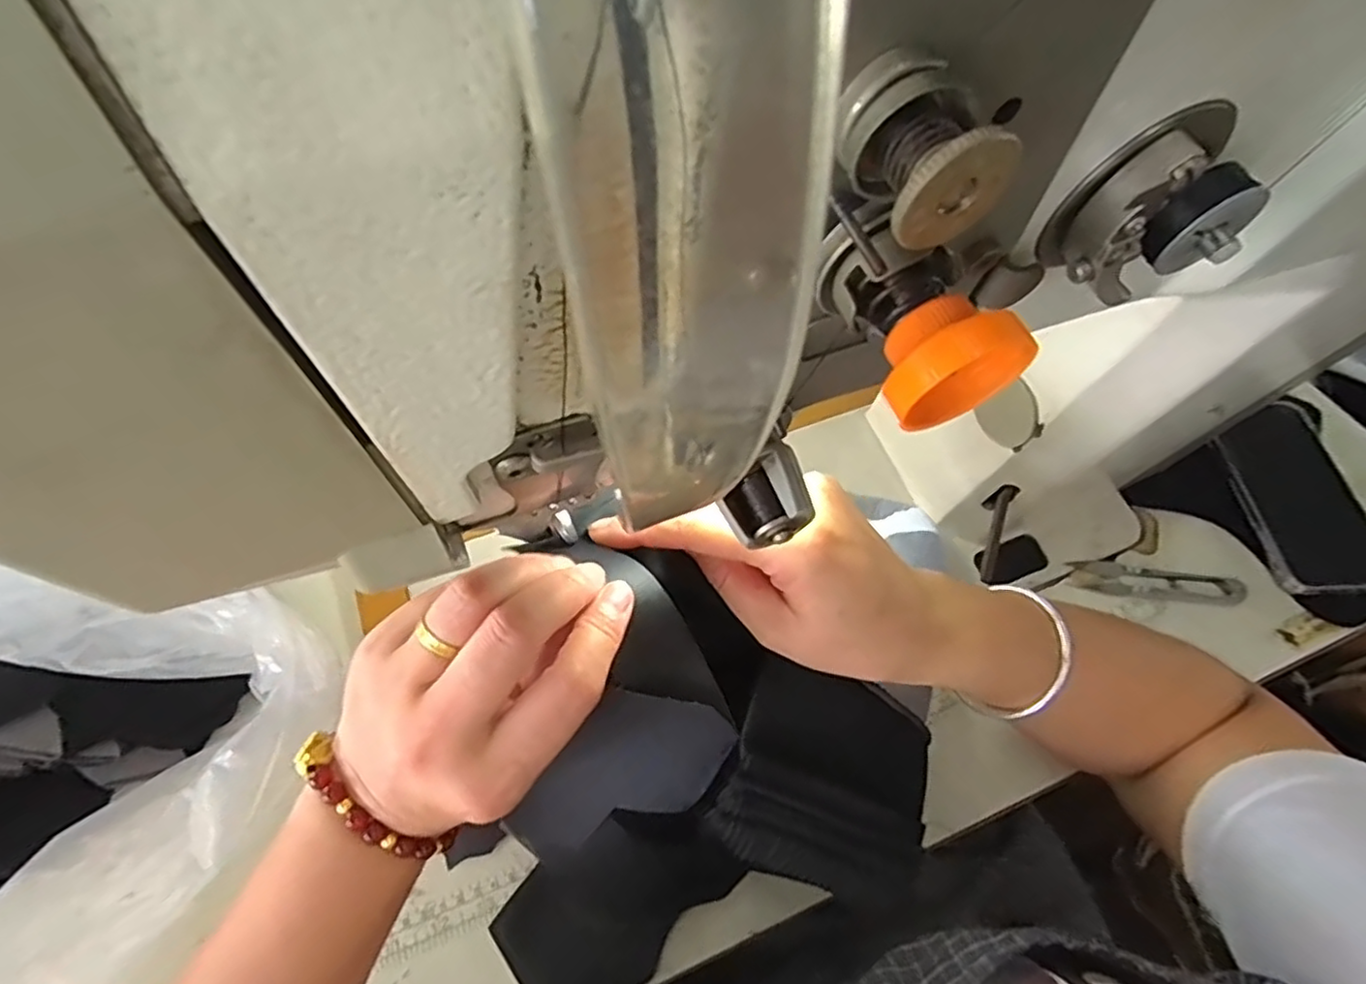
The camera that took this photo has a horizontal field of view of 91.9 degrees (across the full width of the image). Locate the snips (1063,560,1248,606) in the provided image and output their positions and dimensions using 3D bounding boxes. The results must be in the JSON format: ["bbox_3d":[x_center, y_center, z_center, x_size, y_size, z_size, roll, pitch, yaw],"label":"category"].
[{"bbox_3d":[0.337,0.066,0.468,0.116,0.011,0.029,9,58,6],"label":"snips"}]

